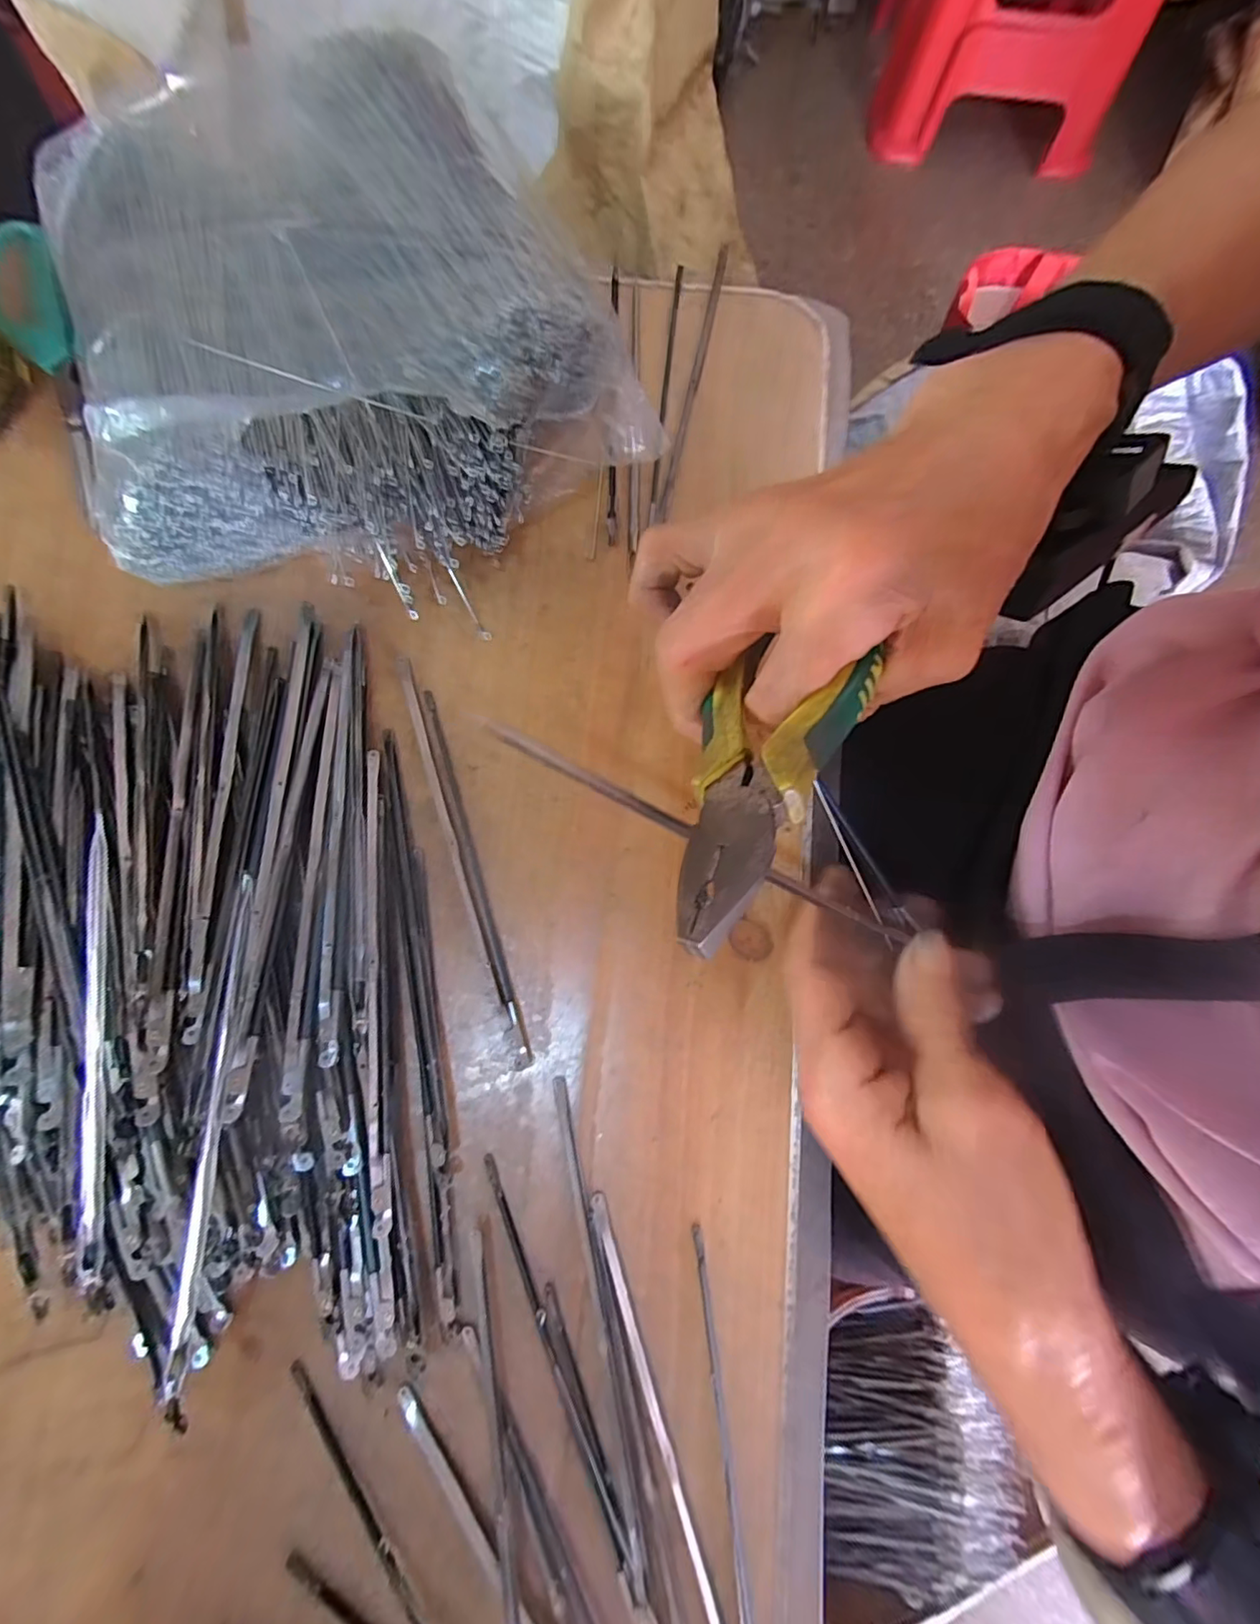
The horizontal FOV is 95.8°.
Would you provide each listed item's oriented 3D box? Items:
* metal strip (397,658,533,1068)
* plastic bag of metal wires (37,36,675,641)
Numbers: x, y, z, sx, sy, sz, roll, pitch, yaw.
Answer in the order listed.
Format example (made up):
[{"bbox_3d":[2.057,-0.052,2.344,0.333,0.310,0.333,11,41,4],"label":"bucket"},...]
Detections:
[{"bbox_3d":[-0.074,0.017,0.251,0.012,0.004,0.185,-20,81,-3],"label":"metal strip"},{"bbox_3d":[-0.131,-0.211,0.256,0.220,0.071,0.223,-26,81,-4],"label":"plastic bag of metal wires"}]

